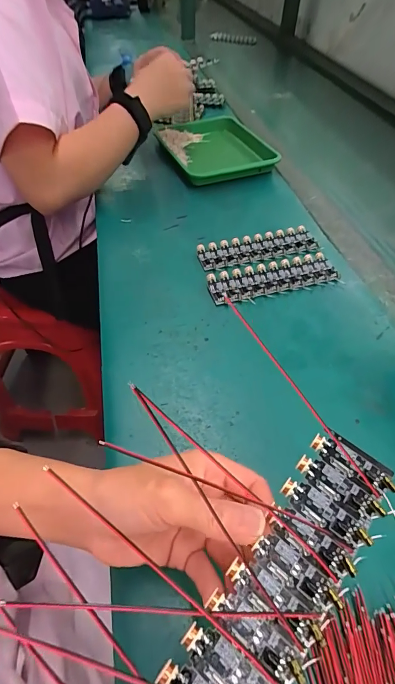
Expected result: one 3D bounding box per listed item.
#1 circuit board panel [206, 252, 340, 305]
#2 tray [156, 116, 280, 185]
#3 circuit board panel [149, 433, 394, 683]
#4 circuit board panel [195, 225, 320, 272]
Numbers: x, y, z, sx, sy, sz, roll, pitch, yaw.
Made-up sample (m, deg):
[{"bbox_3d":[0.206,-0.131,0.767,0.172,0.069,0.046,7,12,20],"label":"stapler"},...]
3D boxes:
[{"bbox_3d":[0.089,-0.076,0.426,0.154,0.007,0.048,-12,51,-12],"label":"circuit board panel"},{"bbox_3d":[0.028,-0.345,0.641,0.177,0.032,0.211,-19,53,-18],"label":"tray"},{"bbox_3d":[0.039,0.110,0.164,0.046,0.006,0.157,33,60,24],"label":"circuit board panel"},{"bbox_3d":[0.078,-0.122,0.463,0.153,0.007,0.052,-13,51,-13],"label":"circuit board panel"}]

